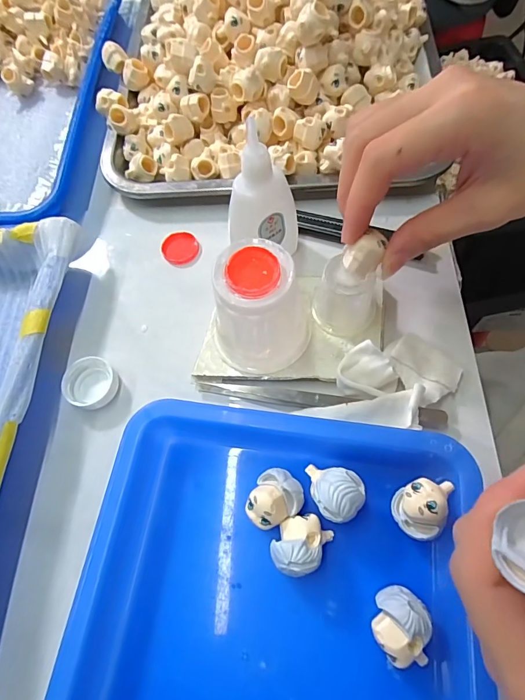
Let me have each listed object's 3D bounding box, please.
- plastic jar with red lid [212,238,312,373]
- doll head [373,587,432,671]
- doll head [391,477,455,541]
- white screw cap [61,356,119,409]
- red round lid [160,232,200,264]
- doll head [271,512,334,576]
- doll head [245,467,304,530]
[{"bbox_3d":[0.000,-0.023,0.219,0.053,0.075,0.054,-1,67,3],"label":"plastic jar with red lid"},{"bbox_3d":[0.058,0.118,0.172,0.021,0.024,0.028,14,68,9],"label":"doll head"},{"bbox_3d":[0.074,0.074,0.190,0.021,0.028,0.028,21,70,12],"label":"doll head"},{"bbox_3d":[-0.104,0.020,0.242,0.030,0.009,0.030,-1,67,3],"label":"white screw cap"},{"bbox_3d":[-0.058,-0.072,0.283,0.025,0.005,0.025,-1,67,3],"label":"red round lid"},{"bbox_3d":[0.018,0.091,0.188,0.022,0.022,0.027,32,72,15],"label":"doll head"},{"bbox_3d":[0.005,0.073,0.198,0.028,0.023,0.024,-26,68,-8],"label":"doll head"}]

